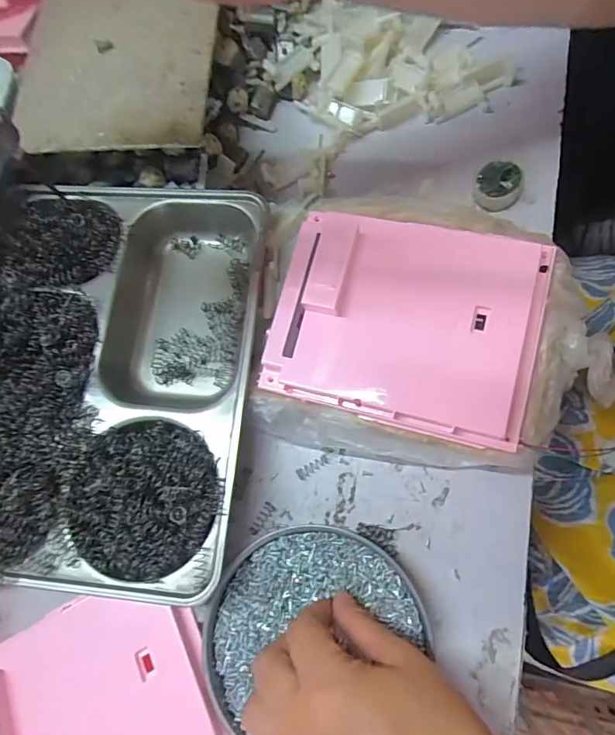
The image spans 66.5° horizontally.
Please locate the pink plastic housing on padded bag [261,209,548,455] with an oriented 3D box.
[{"bbox_3d":[0.060,-0.031,0.292,0.156,0.027,0.127,13,79,12],"label":"pink plastic housing on padded bag"}]

